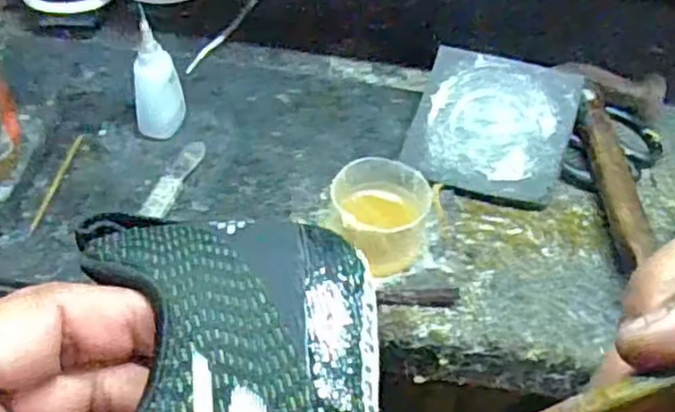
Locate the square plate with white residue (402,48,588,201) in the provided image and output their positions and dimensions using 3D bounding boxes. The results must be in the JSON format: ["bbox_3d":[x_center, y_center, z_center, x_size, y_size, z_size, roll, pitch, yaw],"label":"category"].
[{"bbox_3d":[0.121,-0.065,0.553,0.117,0.008,0.113,14,75,13],"label":"square plate with white residue"}]

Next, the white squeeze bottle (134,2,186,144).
[{"bbox_3d":[-0.137,-0.095,0.535,0.032,0.101,0.036,3,52,-3],"label":"white squeeze bottle"}]

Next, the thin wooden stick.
[{"bbox_3d":[-0.210,-0.019,0.532,0.007,0.007,0.101,8,52,1],"label":"thin wooden stick"}]

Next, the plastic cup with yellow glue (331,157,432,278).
[{"bbox_3d":[0.028,0.010,0.486,0.068,0.051,0.076,10,52,2],"label":"plastic cup with yellow glue"}]

